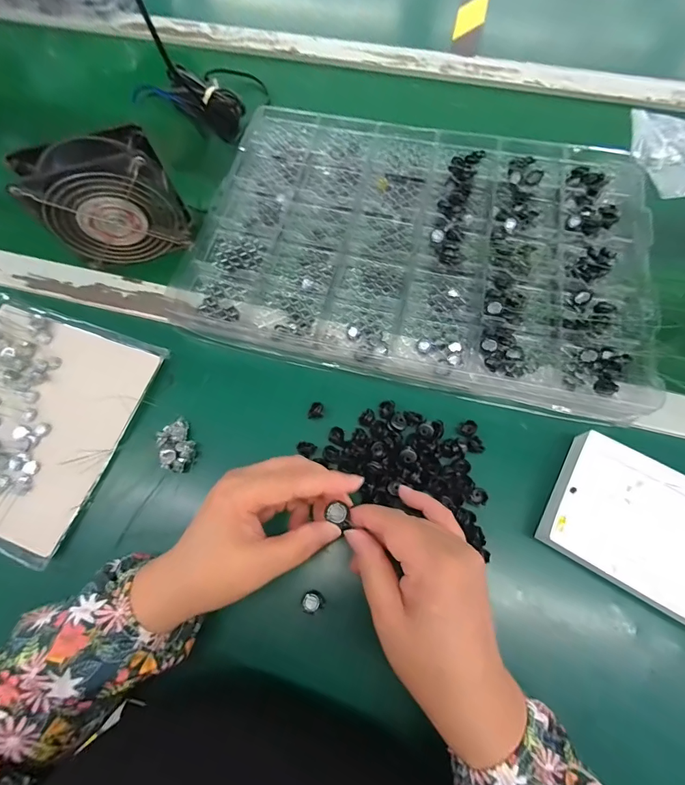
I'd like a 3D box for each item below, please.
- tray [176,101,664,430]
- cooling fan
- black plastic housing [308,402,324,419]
[{"bbox_3d":[0.079,-0.154,0.395,0.432,0.028,0.304,13,69,6],"label":"tray"},{"bbox_3d":[-0.224,-0.183,0.374,0.118,0.107,0.046,-16,70,-3],"label":"cooling fan"},{"bbox_3d":[-0.024,0.016,0.349,0.014,0.005,0.014,-1,70,2],"label":"black plastic housing"}]

